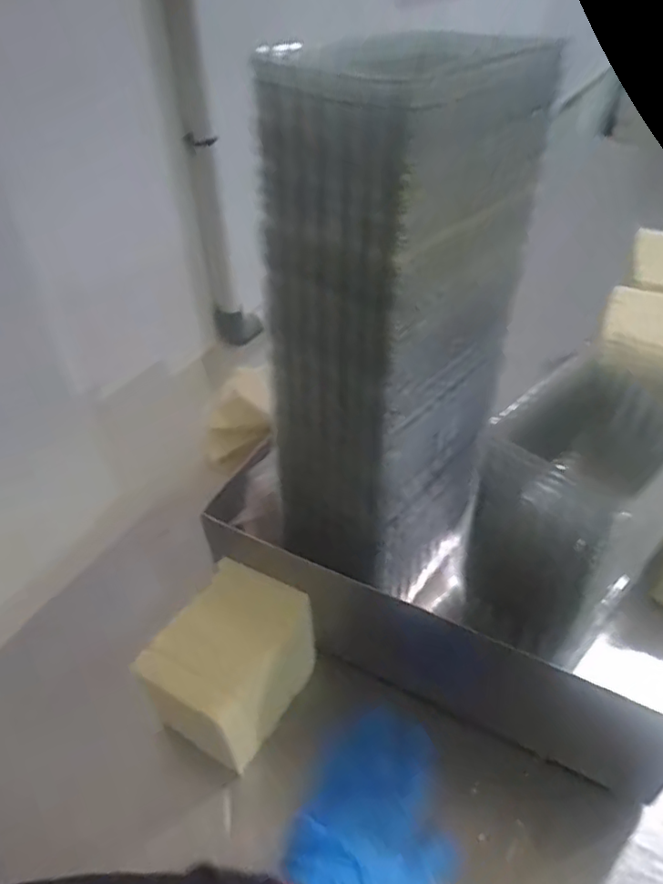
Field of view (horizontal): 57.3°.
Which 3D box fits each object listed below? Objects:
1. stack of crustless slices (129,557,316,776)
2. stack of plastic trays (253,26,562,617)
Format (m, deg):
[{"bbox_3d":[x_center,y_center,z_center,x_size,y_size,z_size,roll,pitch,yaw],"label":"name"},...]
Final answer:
[{"bbox_3d":[-0.092,0.197,0.536,0.107,0.094,0.141,21,46,24],"label":"stack of crustless slices"},{"bbox_3d":[0.054,-0.066,0.485,0.110,0.400,0.193,24,48,27],"label":"stack of plastic trays"}]

